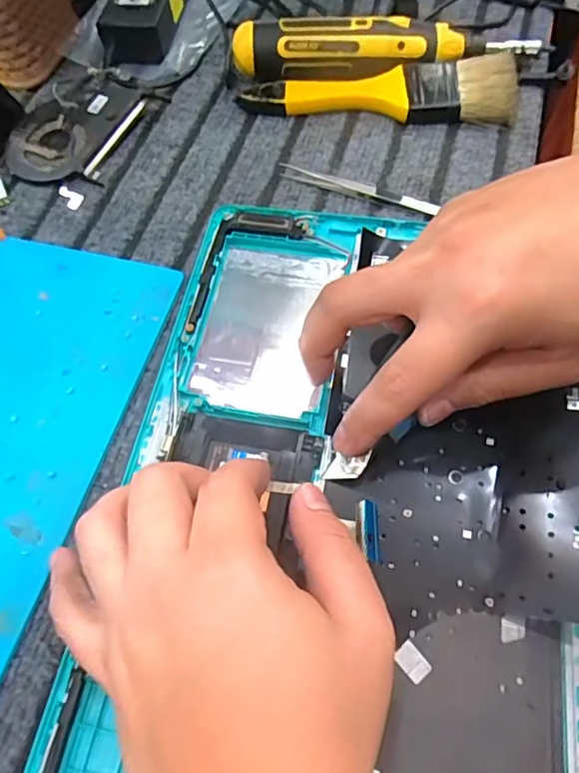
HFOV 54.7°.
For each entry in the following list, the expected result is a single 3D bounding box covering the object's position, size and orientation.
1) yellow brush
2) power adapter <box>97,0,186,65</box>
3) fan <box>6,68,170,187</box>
[{"bbox_3d":[0.061,-0.209,0.391,0.184,0.026,0.046,7,64,6],"label":"yellow brush"},{"bbox_3d":[-0.112,-0.306,0.443,0.046,0.023,0.122,6,64,6],"label":"power adapter"},{"bbox_3d":[-0.149,-0.183,0.395,0.081,0.015,0.101,21,66,13],"label":"fan"}]

